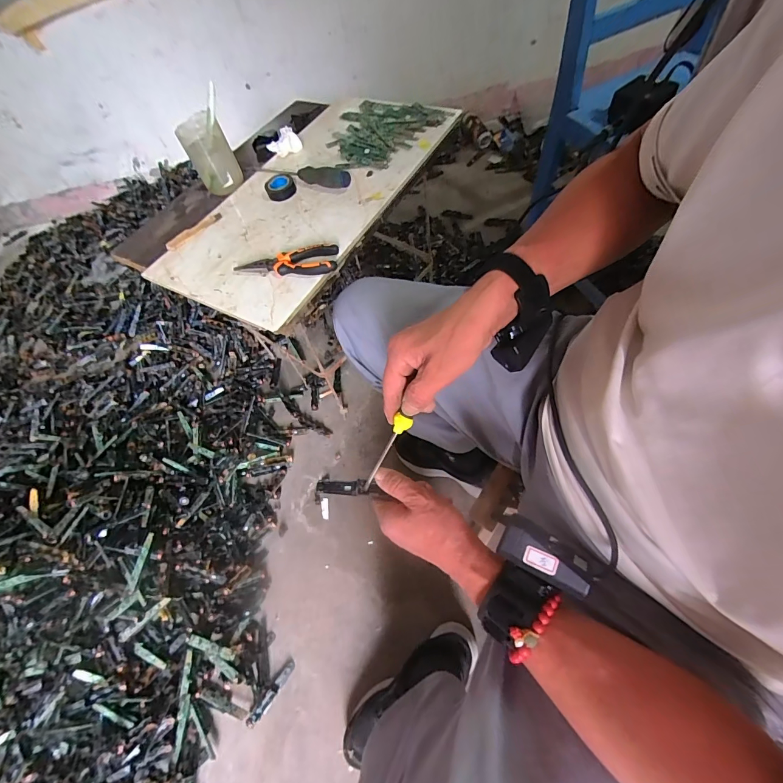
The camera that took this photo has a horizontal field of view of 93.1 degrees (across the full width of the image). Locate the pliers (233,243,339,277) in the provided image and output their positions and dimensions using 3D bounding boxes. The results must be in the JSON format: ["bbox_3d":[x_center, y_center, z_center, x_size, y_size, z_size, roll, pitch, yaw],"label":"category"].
[{"bbox_3d":[-0.164,-0.206,0.581,0.161,0.021,0.059,-3,59,9],"label":"pliers"}]

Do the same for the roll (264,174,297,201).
[{"bbox_3d":[-0.205,-0.377,0.685,0.053,0.022,0.062,-19,58,-2],"label":"roll"}]

